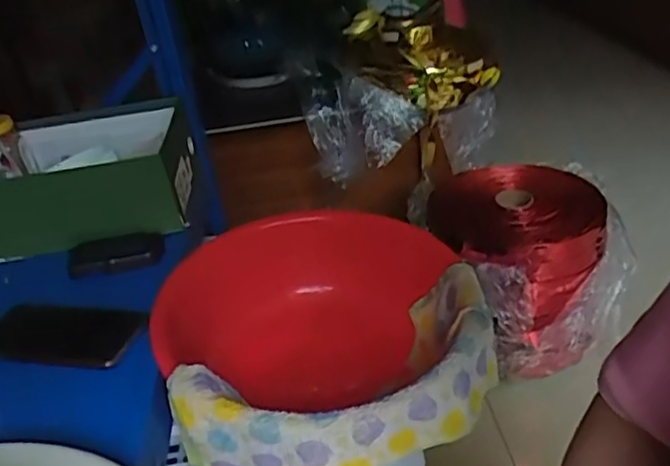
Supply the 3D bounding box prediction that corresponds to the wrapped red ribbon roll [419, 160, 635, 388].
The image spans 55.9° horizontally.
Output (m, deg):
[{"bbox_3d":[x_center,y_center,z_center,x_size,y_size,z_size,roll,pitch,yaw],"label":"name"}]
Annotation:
[{"bbox_3d":[0.414,0.060,1.370,0.361,0.300,0.346,-6,32,4],"label":"wrapped red ribbon roll"}]

